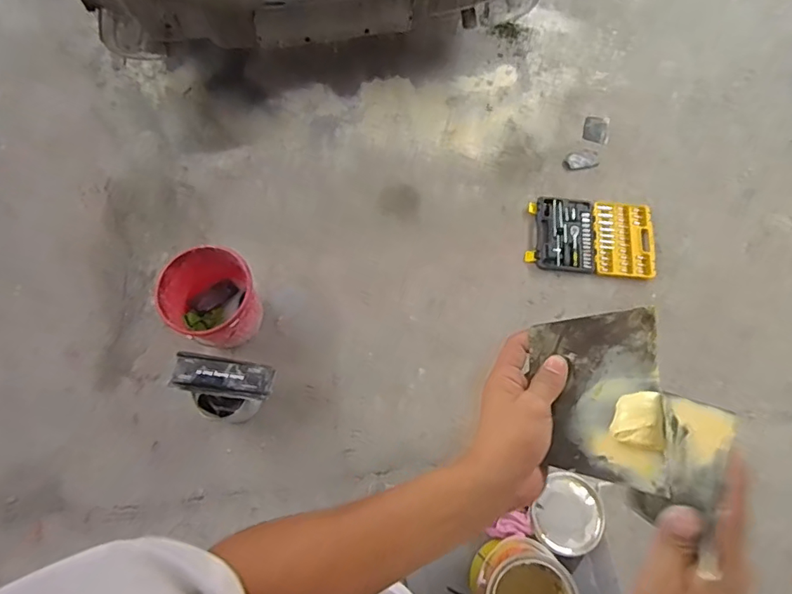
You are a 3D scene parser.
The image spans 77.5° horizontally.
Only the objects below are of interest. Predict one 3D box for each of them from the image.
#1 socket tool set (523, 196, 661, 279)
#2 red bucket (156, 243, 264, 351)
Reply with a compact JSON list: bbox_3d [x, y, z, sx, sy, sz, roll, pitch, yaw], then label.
[{"bbox_3d":[0.690,-0.217,1.744,0.432,0.039,0.290,7,69,1],"label":"socket tool set"},{"bbox_3d":[-0.536,0.017,1.464,0.252,0.244,0.250,1,69,-1],"label":"red bucket"}]

